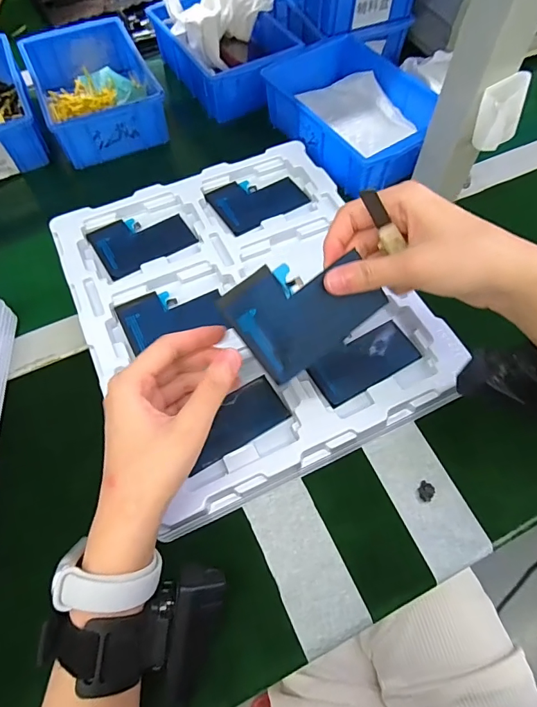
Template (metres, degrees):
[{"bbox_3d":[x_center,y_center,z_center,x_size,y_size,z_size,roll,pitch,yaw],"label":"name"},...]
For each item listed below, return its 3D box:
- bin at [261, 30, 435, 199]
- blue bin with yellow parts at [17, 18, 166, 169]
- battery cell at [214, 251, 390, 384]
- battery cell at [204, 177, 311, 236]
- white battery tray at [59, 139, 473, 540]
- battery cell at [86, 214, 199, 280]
[{"bbox_3d":[0.100,-0.286,0.509,0.137,0.058,0.202,-31,66,-15],"label":"bin"},{"bbox_3d":[-0.225,-0.340,0.551,0.136,0.055,0.198,-23,64,-12],"label":"blue bin with yellow parts"},{"bbox_3d":[0.022,-0.030,0.266,0.085,0.004,0.066,-37,104,-2],"label":"battery cell"},{"bbox_3d":[-0.013,-0.162,0.450,0.091,0.008,0.070,-29,66,-14],"label":"battery cell"},{"bbox_3d":[-0.021,-0.052,0.393,0.279,0.035,0.328,-23,64,-12],"label":"white battery tray"},{"bbox_3d":[-0.125,-0.114,0.426,0.090,0.005,0.068,-30,66,-15],"label":"battery cell"}]

